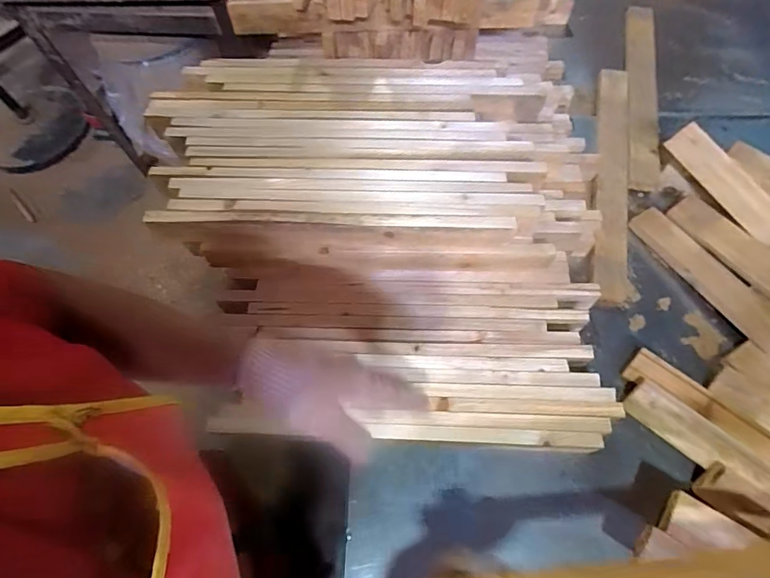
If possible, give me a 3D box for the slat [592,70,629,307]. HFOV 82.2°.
[{"bbox_3d":[0.391,-0.204,0.754,0.059,0.023,0.490,11,66,6],"label":"slat"}]

